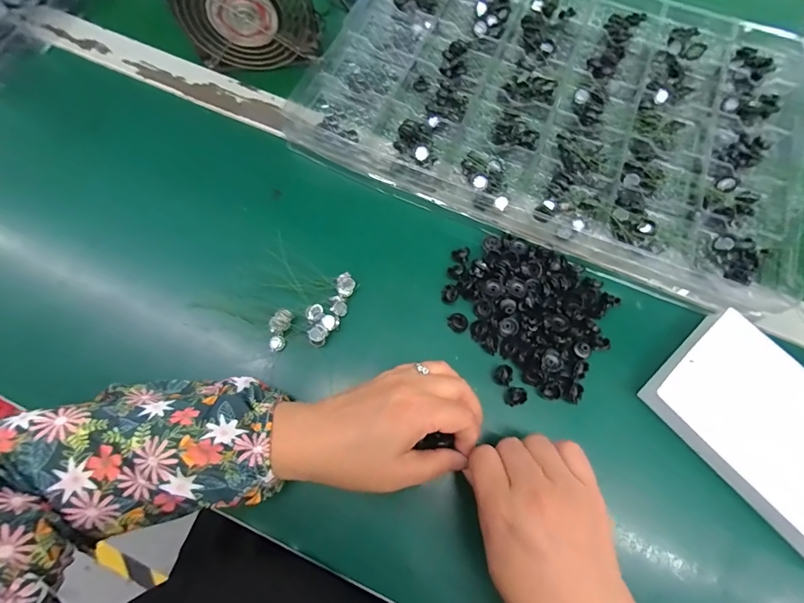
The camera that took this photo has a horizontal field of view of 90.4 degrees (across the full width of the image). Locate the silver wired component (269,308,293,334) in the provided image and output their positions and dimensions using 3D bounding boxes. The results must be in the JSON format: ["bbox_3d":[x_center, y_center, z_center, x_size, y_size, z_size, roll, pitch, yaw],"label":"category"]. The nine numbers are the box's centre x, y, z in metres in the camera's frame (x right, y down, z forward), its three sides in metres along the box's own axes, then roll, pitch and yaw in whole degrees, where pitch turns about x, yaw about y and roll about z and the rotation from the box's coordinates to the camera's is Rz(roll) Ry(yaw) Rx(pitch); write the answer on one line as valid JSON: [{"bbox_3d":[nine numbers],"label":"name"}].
[{"bbox_3d":[-0.097,0.016,0.318,0.012,0.010,0.020,20,74,4],"label":"silver wired component"}]

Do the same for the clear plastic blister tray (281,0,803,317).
[{"bbox_3d":[0.155,-0.202,0.388,0.447,0.034,0.319,24,74,5],"label":"clear plastic blister tray"}]

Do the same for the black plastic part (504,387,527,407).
[{"bbox_3d":[0.089,0.073,0.308,0.017,0.011,0.013,-14,74,-6],"label":"black plastic part"}]

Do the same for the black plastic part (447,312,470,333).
[{"bbox_3d":[0.046,0.017,0.326,0.016,0.008,0.013,34,75,8],"label":"black plastic part"}]

